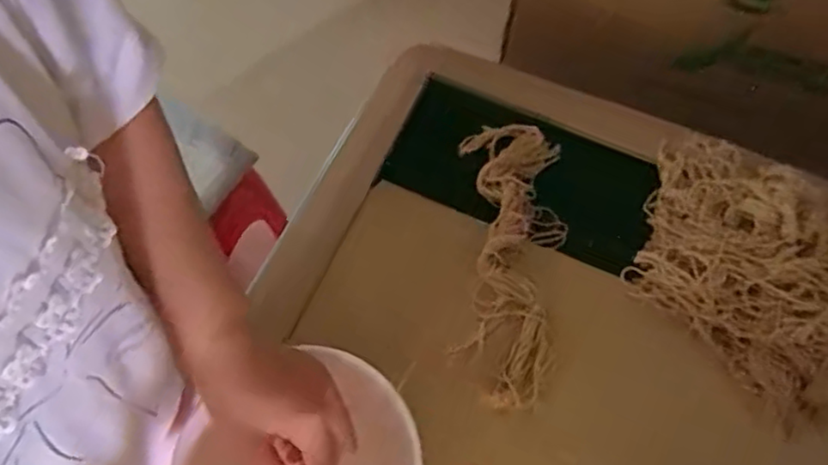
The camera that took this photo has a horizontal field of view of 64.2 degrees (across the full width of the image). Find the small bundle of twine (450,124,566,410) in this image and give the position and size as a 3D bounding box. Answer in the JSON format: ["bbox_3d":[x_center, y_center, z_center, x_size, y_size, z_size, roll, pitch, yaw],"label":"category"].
[{"bbox_3d":[0.091,0.024,0.635,0.101,0.052,0.287,4,68,0],"label":"small bundle of twine"}]

